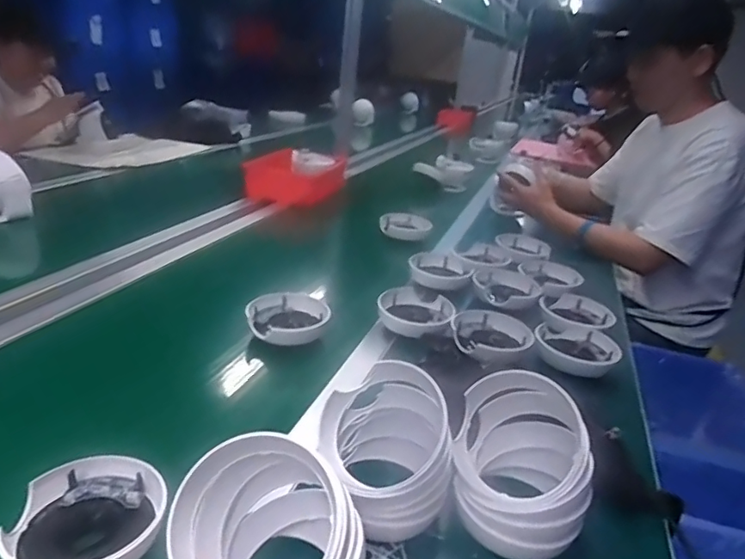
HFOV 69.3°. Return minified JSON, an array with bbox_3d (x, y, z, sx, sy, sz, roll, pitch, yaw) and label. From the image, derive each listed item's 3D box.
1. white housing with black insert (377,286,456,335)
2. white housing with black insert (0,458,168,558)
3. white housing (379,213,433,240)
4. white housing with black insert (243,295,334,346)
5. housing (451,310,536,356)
[{"bbox_3d":[0.065,0.049,0.847,0.120,0.024,0.114,18,27,23],"label":"white housing with black insert"},{"bbox_3d":[-0.235,0.204,0.447,0.111,0.042,0.119,6,25,-3],"label":"white housing with black insert"},{"bbox_3d":[0.077,-0.129,1.274,0.118,0.034,0.110,8,25,2],"label":"white housing"},{"bbox_3d":[-0.124,0.057,0.807,0.118,0.037,0.102,6,25,-3],"label":"white housing with black insert"},{"bbox_3d":[0.177,0.082,0.802,0.118,0.031,0.109,6,25,-3],"label":"housing"}]

